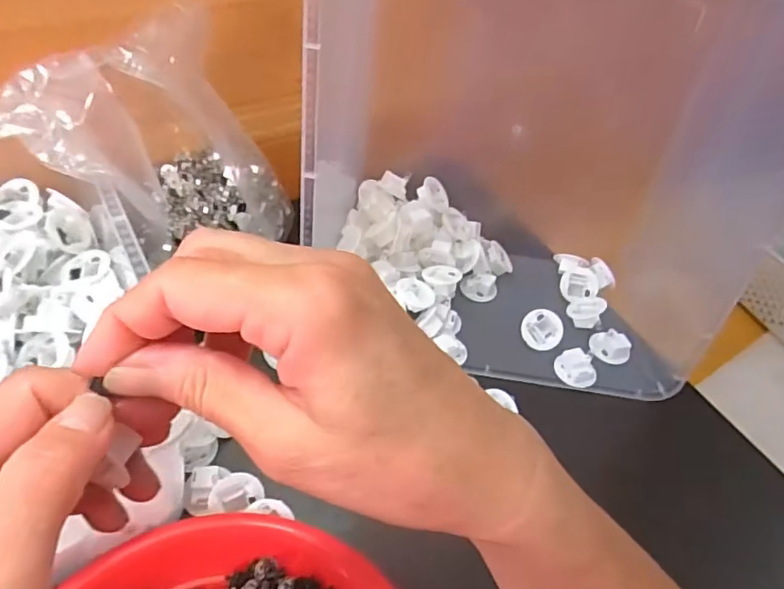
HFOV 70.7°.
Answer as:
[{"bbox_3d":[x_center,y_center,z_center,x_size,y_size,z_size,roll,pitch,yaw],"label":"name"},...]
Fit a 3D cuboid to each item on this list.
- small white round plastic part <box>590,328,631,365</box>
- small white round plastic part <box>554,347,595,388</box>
[{"bbox_3d":[0.182,0.042,0.458,0.031,0.015,0.025,27,50,22],"label":"small white round plastic part"},{"bbox_3d":[0.147,0.059,0.441,0.027,0.019,0.030,-2,49,-10],"label":"small white round plastic part"}]

